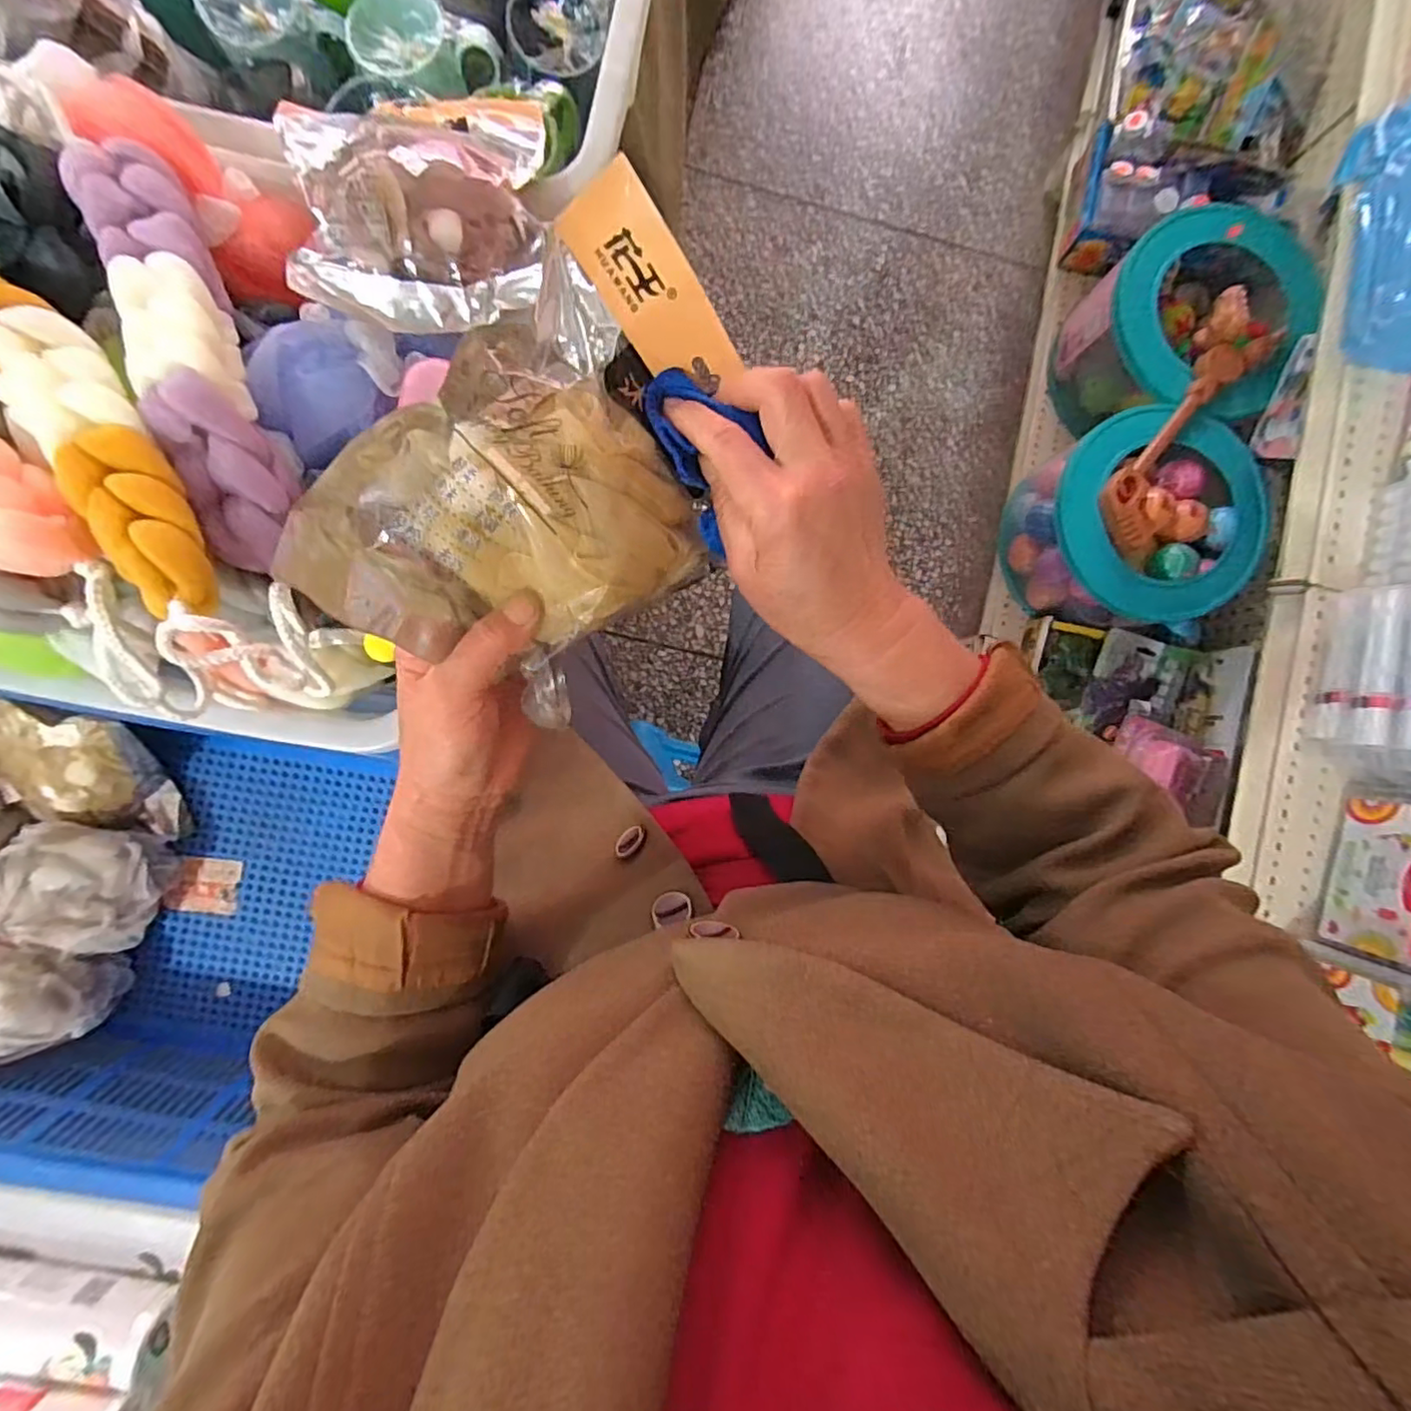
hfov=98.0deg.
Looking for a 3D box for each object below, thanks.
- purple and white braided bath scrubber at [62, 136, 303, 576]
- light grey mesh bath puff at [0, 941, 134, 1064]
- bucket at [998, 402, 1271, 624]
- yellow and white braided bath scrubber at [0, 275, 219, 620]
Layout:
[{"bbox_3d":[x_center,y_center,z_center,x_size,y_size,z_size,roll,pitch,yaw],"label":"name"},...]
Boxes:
[{"bbox_3d":[-0.310,-0.217,0.362,0.055,0.051,0.278,-23,91,-4],"label":"purple and white braided bath scrubber"},{"bbox_3d":[-0.567,0.240,0.507,0.103,0.079,0.093,-8,90,-4],"label":"light grey mesh bath puff"},{"bbox_3d":[0.611,-0.267,0.905,0.262,0.168,0.290,-2,89,-4],"label":"bucket"},{"bbox_3d":[-0.357,-0.159,0.337,0.075,0.042,0.254,-44,93,-4],"label":"yellow and white braided bath scrubber"}]

